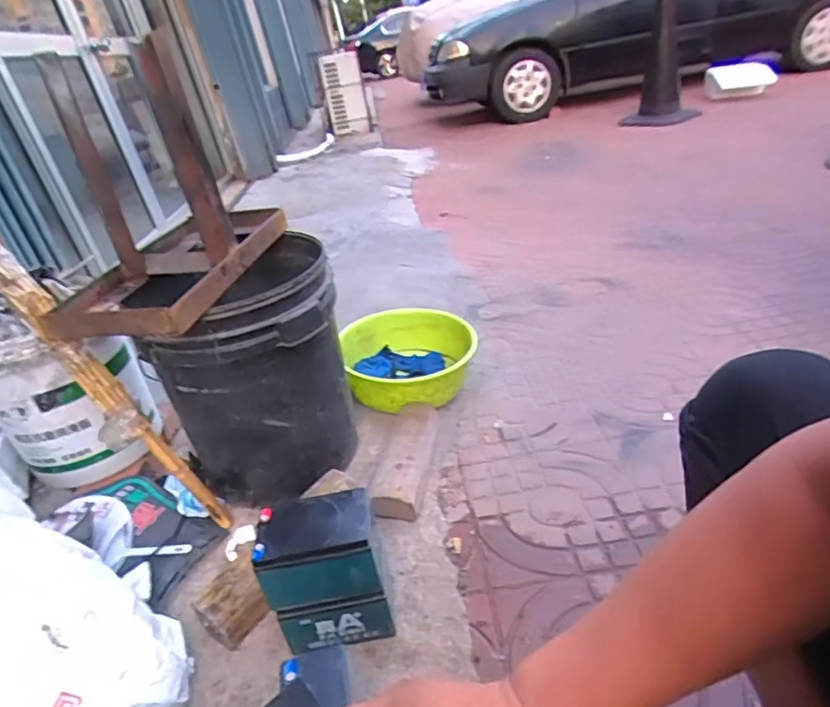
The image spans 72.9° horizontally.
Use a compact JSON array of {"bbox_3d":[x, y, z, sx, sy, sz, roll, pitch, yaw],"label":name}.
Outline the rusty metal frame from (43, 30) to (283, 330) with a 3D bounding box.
[{"bbox_3d":[-0.408,-0.260,0.871,0.232,0.317,0.429,-6,30,14],"label":"rusty metal frame"}]

